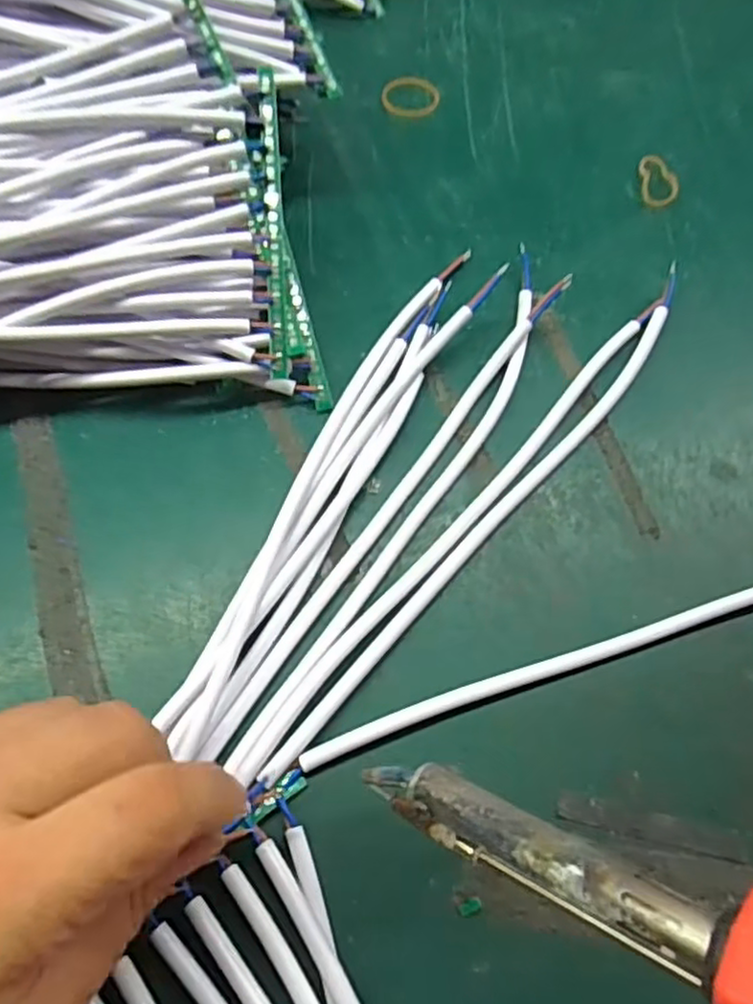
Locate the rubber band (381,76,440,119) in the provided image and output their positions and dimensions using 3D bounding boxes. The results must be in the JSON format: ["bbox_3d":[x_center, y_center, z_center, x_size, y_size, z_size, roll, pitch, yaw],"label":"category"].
[{"bbox_3d":[0.020,-0.237,0.401,0.033,0.004,0.034,1,63,-2],"label":"rubber band"}]

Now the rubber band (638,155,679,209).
[{"bbox_3d":[0.154,-0.177,0.374,0.019,0.004,0.039,4,63,0],"label":"rubber band"}]

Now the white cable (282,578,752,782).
[{"bbox_3d":[0.112,0.050,0.263,0.294,0.009,0.020,-14,65,-9],"label":"white cable"}]

